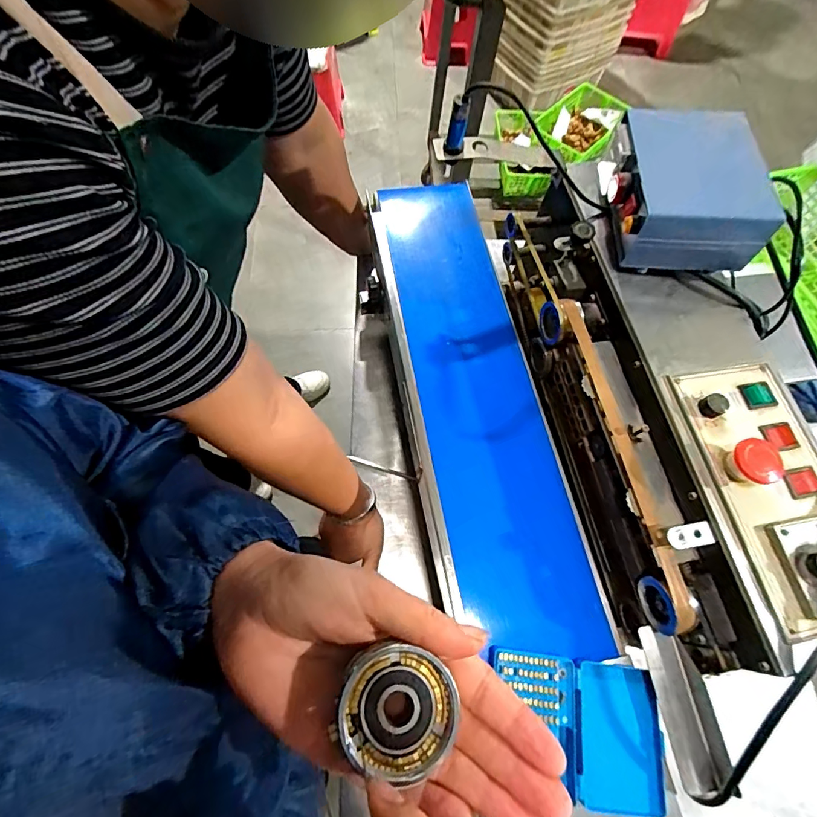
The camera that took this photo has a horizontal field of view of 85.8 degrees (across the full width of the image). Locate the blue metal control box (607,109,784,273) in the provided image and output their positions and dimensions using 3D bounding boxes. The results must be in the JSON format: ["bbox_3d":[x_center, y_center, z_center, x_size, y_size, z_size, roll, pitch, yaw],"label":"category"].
[{"bbox_3d":[0.267,-0.219,0.435,0.122,0.071,0.155,5,67,-1],"label":"blue metal control box"}]

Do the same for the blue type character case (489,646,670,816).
[{"bbox_3d":[0.141,0.268,0.365,0.151,0.027,0.104,9,67,1],"label":"blue type character case"}]

